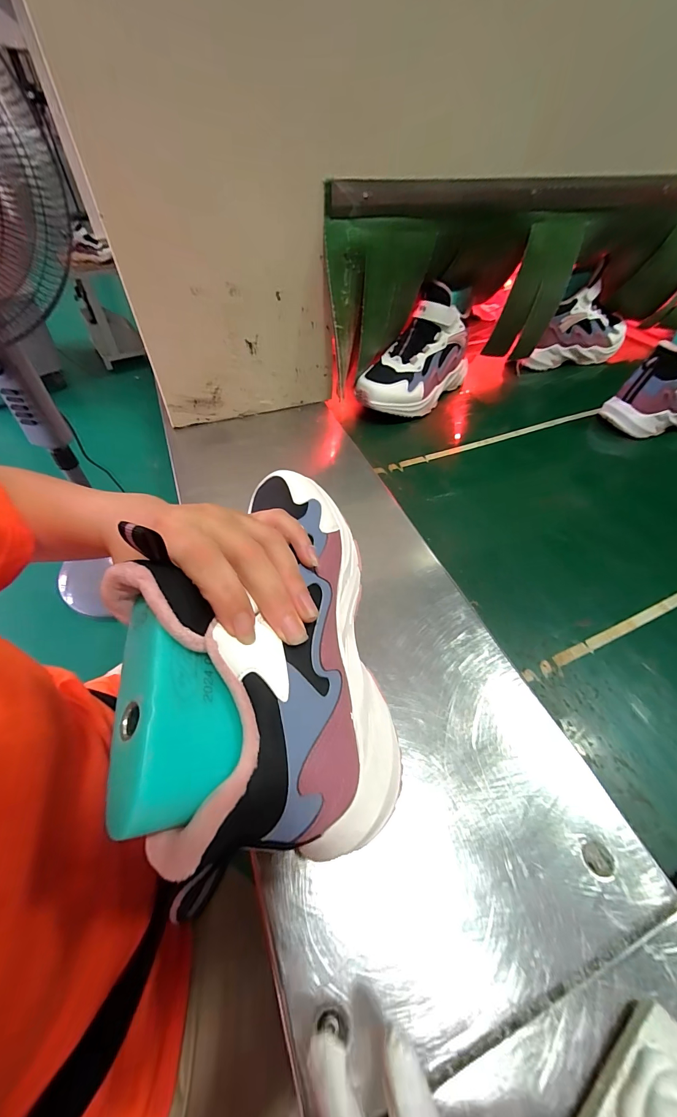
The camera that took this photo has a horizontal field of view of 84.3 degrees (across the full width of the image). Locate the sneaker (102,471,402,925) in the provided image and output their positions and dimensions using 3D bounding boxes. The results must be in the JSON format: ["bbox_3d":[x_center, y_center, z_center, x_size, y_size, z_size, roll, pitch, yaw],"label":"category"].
[{"bbox_3d":[-0.054,0.038,0.232,0.163,0.088,0.246,11,57,-43],"label":"sneaker"}]

